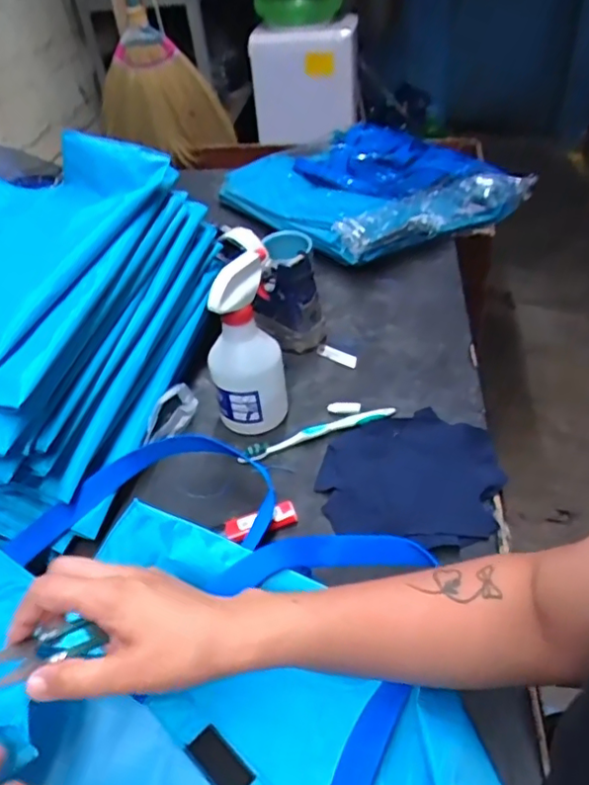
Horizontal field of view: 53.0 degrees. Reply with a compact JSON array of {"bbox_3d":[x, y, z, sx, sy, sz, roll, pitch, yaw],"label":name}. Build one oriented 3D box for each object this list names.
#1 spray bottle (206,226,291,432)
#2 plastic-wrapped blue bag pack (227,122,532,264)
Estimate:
[{"bbox_3d":[-0.055,-0.058,0.624,0.077,0.193,0.086,-10,41,-1],"label":"spray bottle"},{"bbox_3d":[0.119,-0.369,1.045,0.385,0.068,0.403,-25,44,-20],"label":"plastic-wrapped blue bag pack"}]

